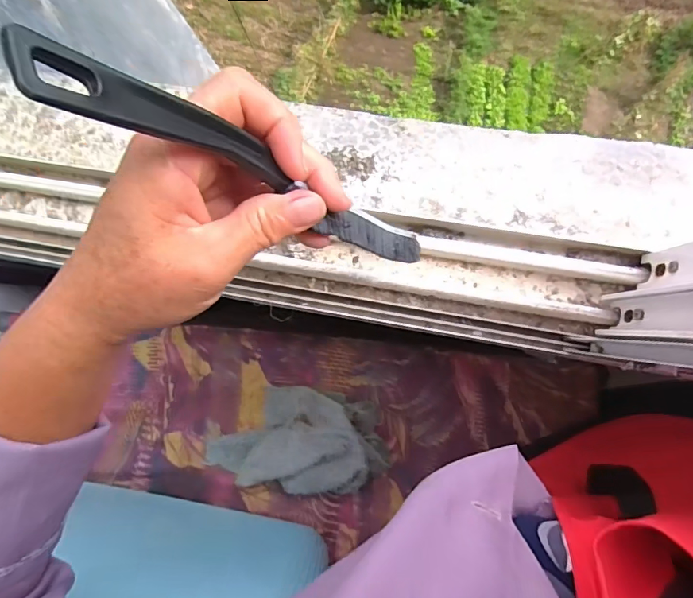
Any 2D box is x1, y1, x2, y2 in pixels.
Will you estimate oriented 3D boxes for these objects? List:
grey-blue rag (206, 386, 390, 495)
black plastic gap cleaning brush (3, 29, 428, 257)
[{"bbox_3d":[-0.070,0.183,0.587,0.243,0.057,0.128,3,88,7],"label":"grey-blue rag"},{"bbox_3d":[-0.022,-0.047,0.202,0.009,0.220,0.023,15,89,37],"label":"black plastic gap cleaning brush"}]

